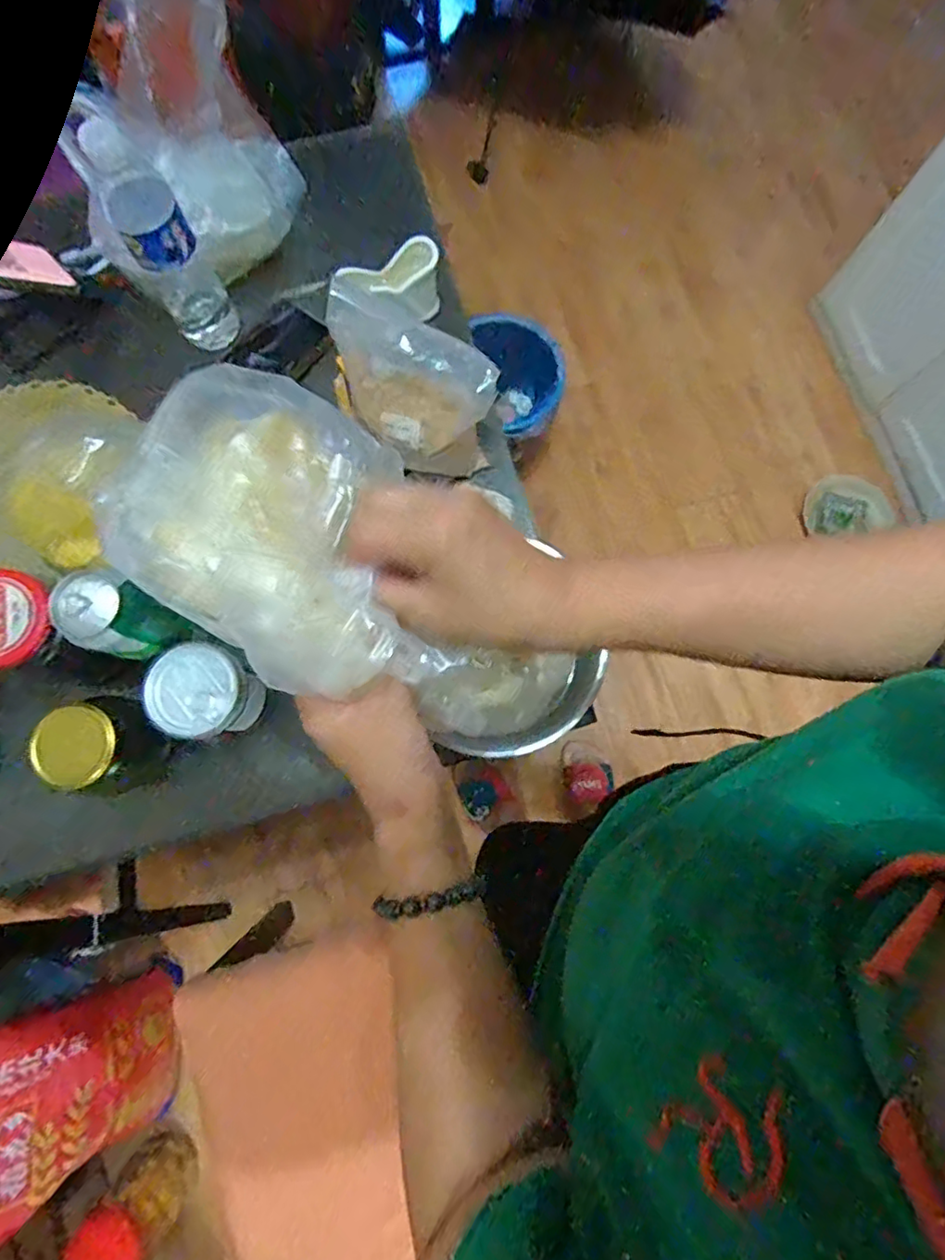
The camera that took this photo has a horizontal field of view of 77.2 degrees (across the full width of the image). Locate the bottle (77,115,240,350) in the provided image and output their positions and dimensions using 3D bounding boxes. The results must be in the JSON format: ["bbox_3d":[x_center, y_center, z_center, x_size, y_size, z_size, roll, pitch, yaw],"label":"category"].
[{"bbox_3d":[-0.304,-0.376,0.598,0.066,0.206,0.066,-31,80,-5],"label":"bottle"}]

